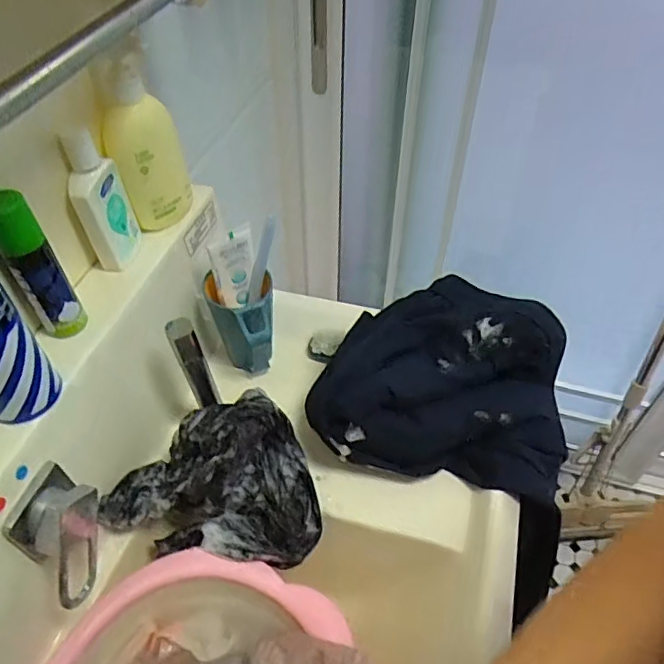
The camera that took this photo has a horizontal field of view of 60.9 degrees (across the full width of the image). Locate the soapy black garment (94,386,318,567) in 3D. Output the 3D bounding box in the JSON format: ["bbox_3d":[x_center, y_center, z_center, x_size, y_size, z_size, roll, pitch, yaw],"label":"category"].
[{"bbox_3d":[-0.106,0.139,0.539,0.191,0.106,0.124,3,48,2],"label":"soapy black garment"}]

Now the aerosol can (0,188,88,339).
[{"bbox_3d":[-0.231,-0.049,0.440,0.034,0.123,0.032,0,48,0],"label":"aerosol can"}]

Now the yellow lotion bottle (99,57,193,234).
[{"bbox_3d":[-0.176,-0.172,0.533,0.044,0.143,0.061,17,50,15],"label":"yellow lotion bottle"}]

